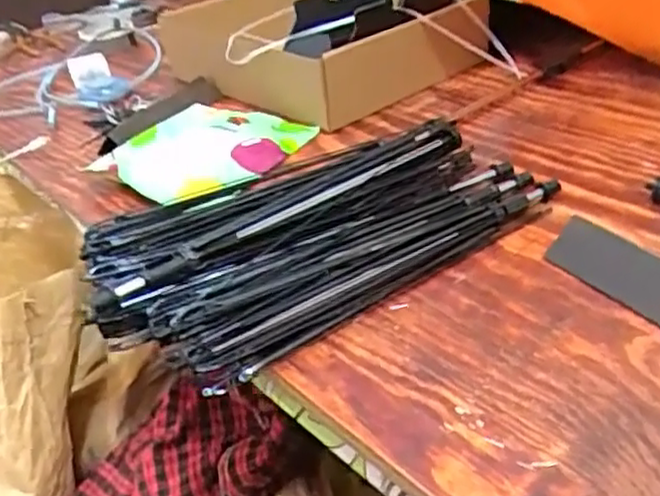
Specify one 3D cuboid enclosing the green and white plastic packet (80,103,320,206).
[{"bbox_3d":[-0.132,-0.103,0.720,0.207,0.040,0.137,-30,39,-30],"label":"green and white plastic packet"}]

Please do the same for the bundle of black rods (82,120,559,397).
[{"bbox_3d":[-0.003,-0.018,0.532,0.350,0.049,0.170,-27,38,-27],"label":"bundle of black rods"}]

